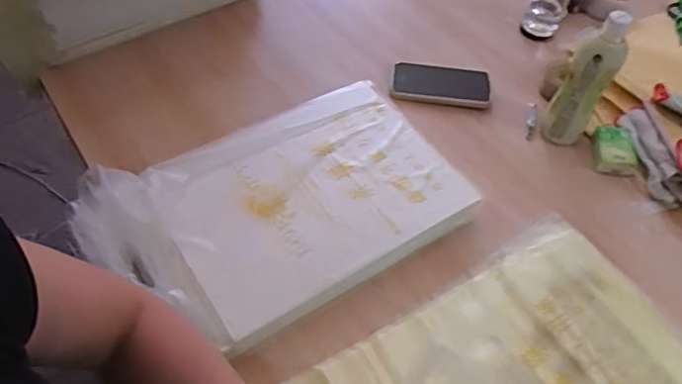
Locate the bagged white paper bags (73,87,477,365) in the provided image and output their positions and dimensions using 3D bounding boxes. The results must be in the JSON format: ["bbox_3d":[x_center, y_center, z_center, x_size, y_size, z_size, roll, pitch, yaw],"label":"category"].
[{"bbox_3d":[-0.076,0.022,0.741,0.453,0.060,0.273,-25,59,-23],"label":"bagged white paper bags"}]

